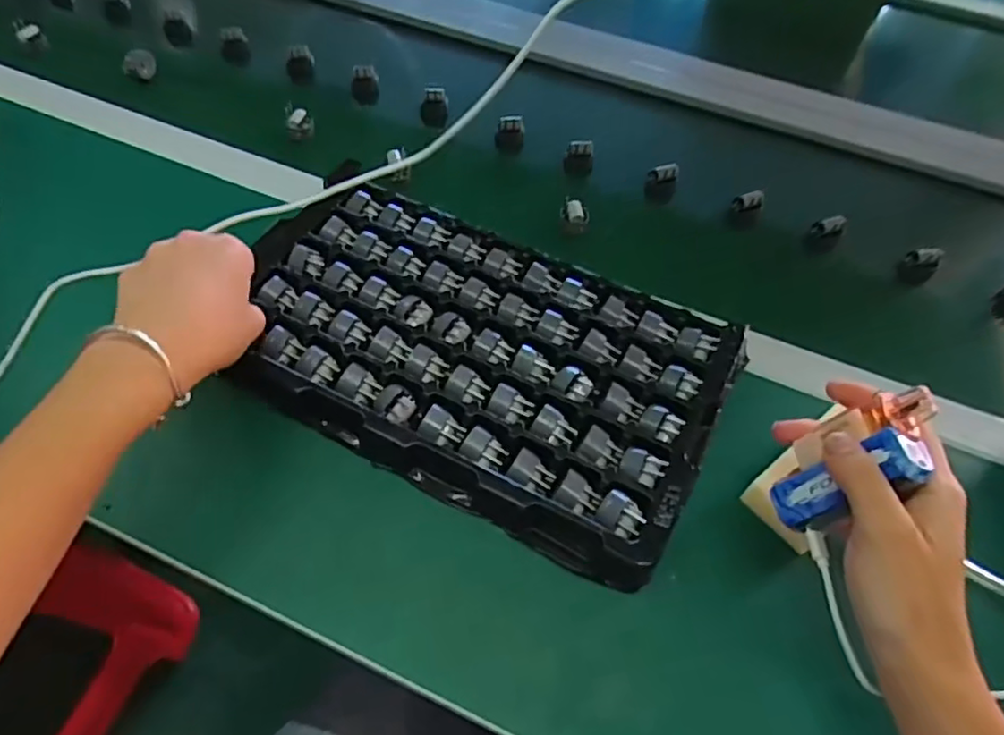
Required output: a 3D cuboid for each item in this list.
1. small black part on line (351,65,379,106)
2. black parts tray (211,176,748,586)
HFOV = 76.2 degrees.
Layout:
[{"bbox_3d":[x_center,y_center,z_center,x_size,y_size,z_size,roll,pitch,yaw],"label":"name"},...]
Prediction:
[{"bbox_3d":[-0.149,-0.306,0.696,0.029,0.032,0.029,-6,56,-8],"label":"small black part on line"},{"bbox_3d":[-0.019,-0.013,0.463,0.342,0.030,0.212,25,58,13],"label":"black parts tray"}]

